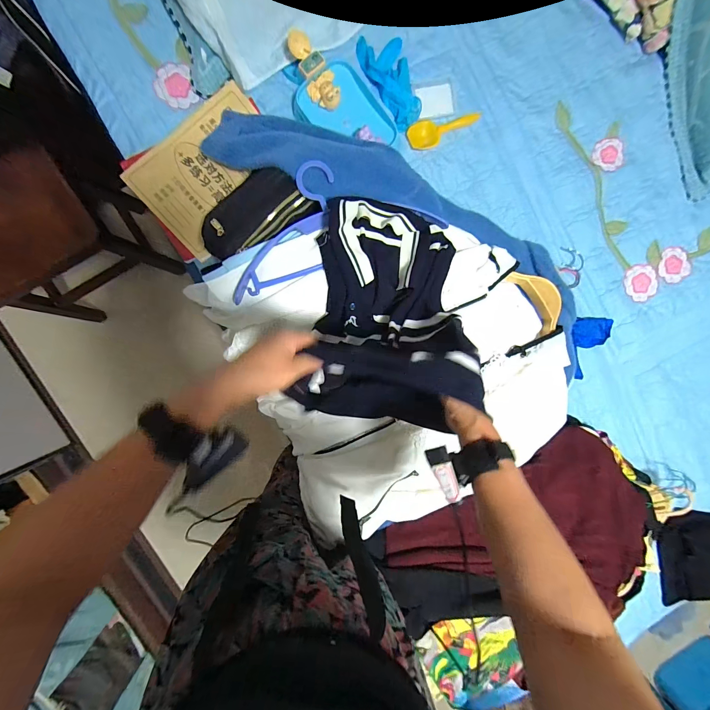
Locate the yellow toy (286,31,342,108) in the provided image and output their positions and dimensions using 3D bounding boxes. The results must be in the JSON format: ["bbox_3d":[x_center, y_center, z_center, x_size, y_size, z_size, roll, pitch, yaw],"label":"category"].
[{"bbox_3d":[-0.074,-0.540,0.610,0.057,0.028,0.132,-35,108,-3],"label":"yellow toy"}]

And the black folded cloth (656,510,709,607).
[{"bbox_3d":[0.825,0.482,0.773,0.173,0.034,0.220,-9,96,-4],"label":"black folded cloth"}]

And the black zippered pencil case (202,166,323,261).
[{"bbox_3d":[-0.176,-0.246,0.560,0.198,0.049,0.115,-38,97,-1],"label":"black zippered pencil case"}]

